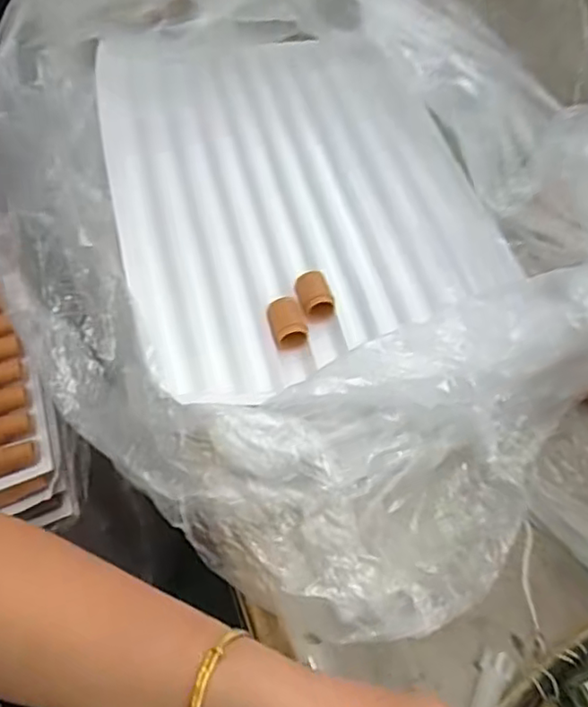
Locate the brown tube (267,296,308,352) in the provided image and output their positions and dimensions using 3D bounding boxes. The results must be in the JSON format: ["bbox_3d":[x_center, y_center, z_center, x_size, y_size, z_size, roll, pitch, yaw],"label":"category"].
[{"bbox_3d":[-0.006,-0.023,0.473,0.023,0.022,0.039,-14,59,-11],"label":"brown tube"}]

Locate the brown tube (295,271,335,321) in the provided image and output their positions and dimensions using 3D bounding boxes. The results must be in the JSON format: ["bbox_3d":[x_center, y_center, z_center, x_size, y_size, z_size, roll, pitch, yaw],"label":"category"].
[{"bbox_3d":[0.017,-0.047,0.496,0.024,0.022,0.036,-10,59,-9],"label":"brown tube"}]

